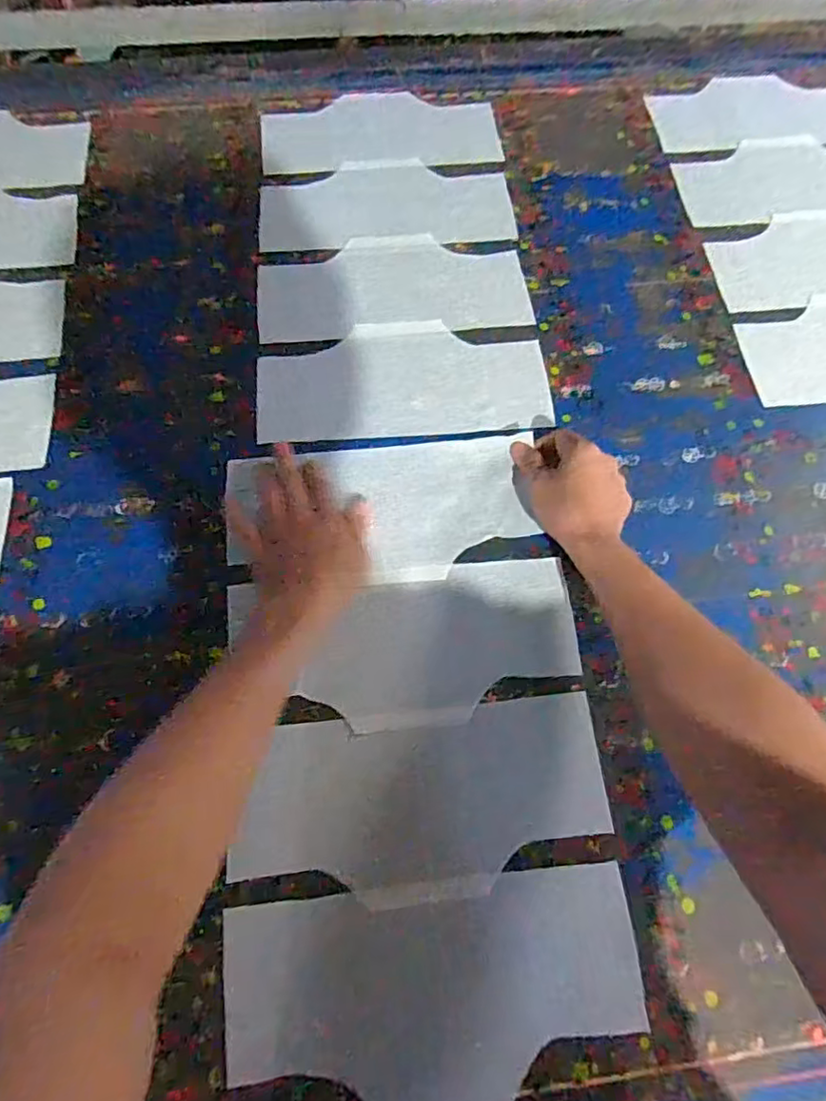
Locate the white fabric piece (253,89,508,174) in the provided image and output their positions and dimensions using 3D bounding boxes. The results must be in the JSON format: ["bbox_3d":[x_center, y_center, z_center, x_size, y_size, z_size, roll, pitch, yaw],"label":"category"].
[{"bbox_3d":[-0.040,-0.520,0.744,0.286,0.005,0.132,-5,70,-3],"label":"white fabric piece"}]

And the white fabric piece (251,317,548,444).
[{"bbox_3d":[-0.010,-0.175,0.615,0.287,0.010,0.134,-6,69,-5],"label":"white fabric piece"}]

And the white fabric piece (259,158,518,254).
[{"bbox_3d":[-0.031,-0.405,0.702,0.285,0.004,0.135,-5,70,-3],"label":"white fabric piece"}]

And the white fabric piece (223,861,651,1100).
[{"bbox_3d":[0.017,0.310,0.426,0.286,0.013,0.130,-4,65,-5],"label":"white fabric piece"}]

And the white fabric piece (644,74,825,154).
[{"bbox_3d":[0.437,-0.549,0.761,0.268,0.010,0.114,-4,74,0],"label":"white fabric piece"}]

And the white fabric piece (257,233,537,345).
[{"bbox_3d":[-0.022,-0.291,0.664,0.286,0.010,0.130,-6,72,-5],"label":"white fabric piece"}]

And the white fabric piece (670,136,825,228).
[{"bbox_3d":[0.462,-0.457,0.736,0.289,0.008,0.143,-9,70,-5],"label":"white fabric piece"}]

